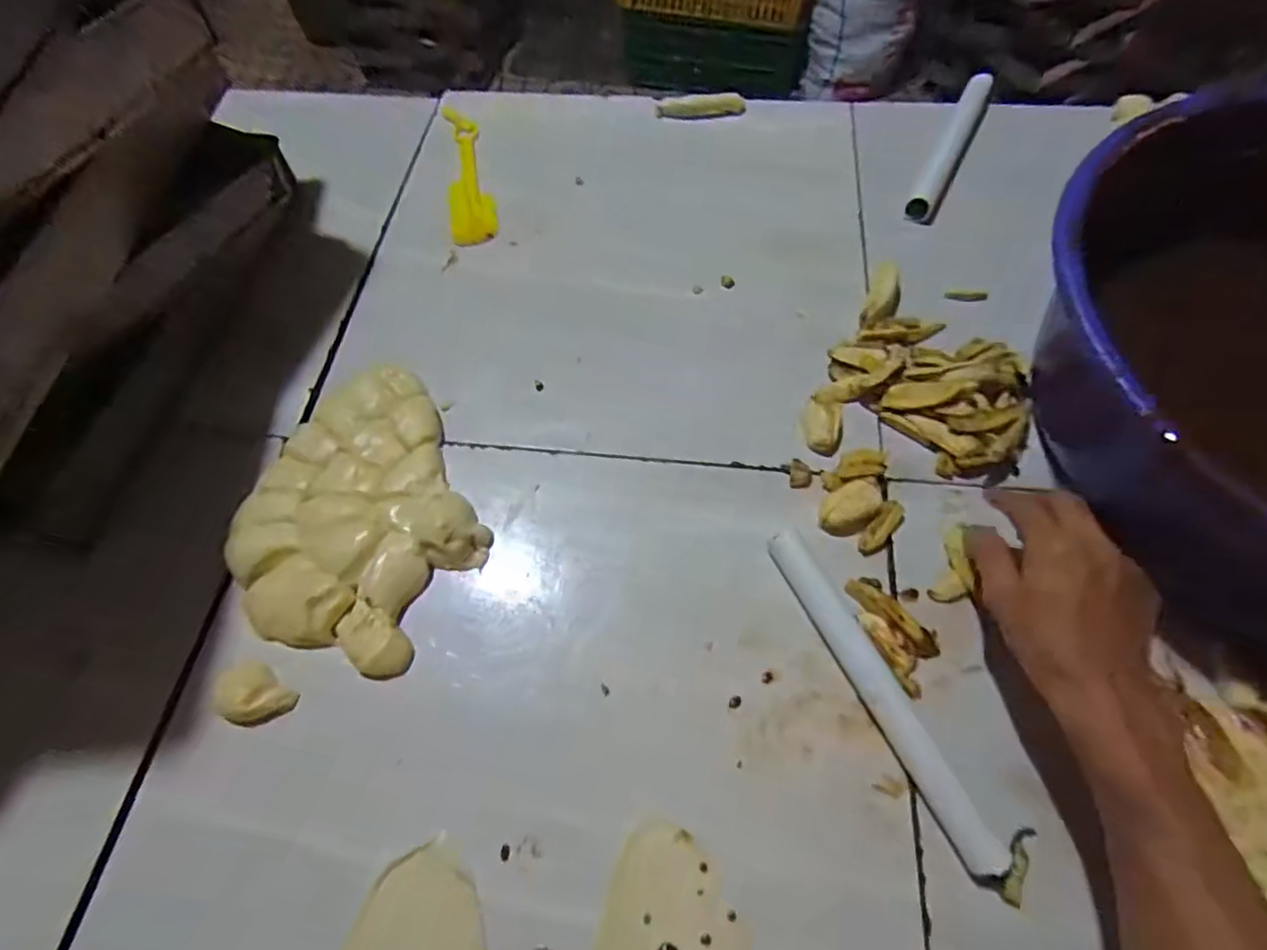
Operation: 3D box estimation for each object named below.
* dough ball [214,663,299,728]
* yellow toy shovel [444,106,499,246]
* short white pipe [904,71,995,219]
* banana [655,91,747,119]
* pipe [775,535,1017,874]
[{"bbox_3d":[-0.261,0.152,0.412,0.050,0.020,0.038,19,66,10],"label":"dough ball"},{"bbox_3d":[-0.189,-0.343,0.682,0.051,0.024,0.218,-12,64,-5],"label":"yellow toy shovel"},{"bbox_3d":[0.348,-0.361,0.653,0.027,0.030,0.214,26,67,13],"label":"short white pipe"},{"bbox_3d":[0.081,-0.436,0.708,0.104,0.017,0.024,-8,64,-3],"label":"banana"},{"bbox_3d":[0.160,0.137,0.399,0.027,0.024,0.225,-26,66,-11],"label":"pipe"}]

